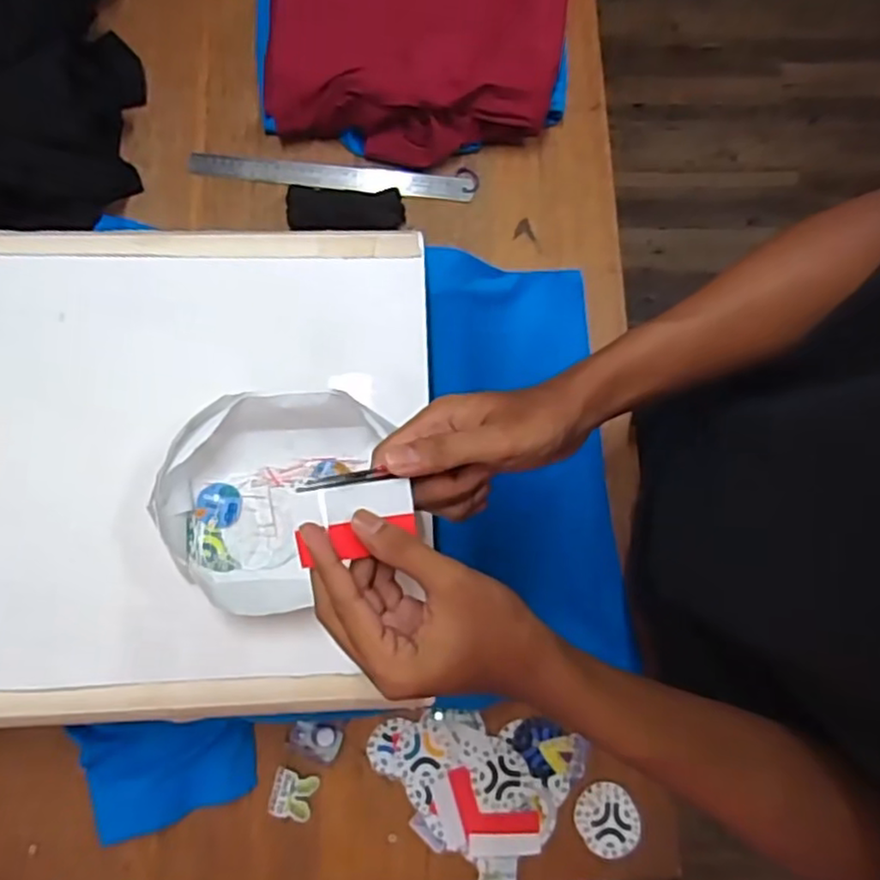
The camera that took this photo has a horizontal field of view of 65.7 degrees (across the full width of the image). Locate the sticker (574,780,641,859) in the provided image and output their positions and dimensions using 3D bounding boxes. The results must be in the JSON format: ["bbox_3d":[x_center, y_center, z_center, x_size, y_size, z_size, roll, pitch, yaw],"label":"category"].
[{"bbox_3d":[0.163,0.370,0.666,0.063,0.006,0.065,0,79,-2],"label":"sticker"}]

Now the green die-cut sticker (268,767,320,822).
[{"bbox_3d":[-0.142,0.340,0.652,0.042,0.004,0.041,15,79,1],"label":"green die-cut sticker"}]

